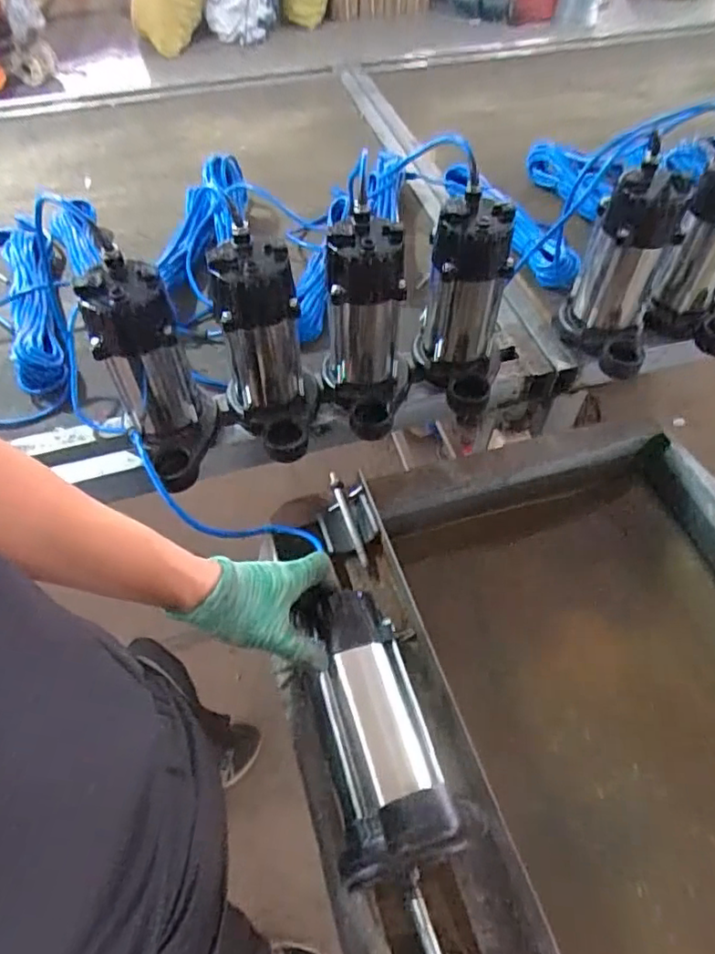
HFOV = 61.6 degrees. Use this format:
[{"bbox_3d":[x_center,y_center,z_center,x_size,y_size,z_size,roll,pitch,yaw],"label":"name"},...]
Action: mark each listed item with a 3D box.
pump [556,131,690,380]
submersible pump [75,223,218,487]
[{"bbox_3d":[0.359,-0.272,0.811,0.113,0.228,0.134,13,55,9],"label":"pump"},{"bbox_3d":[-0.236,-0.117,0.702,0.100,0.240,0.133,19,56,13],"label":"submersible pump"}]

